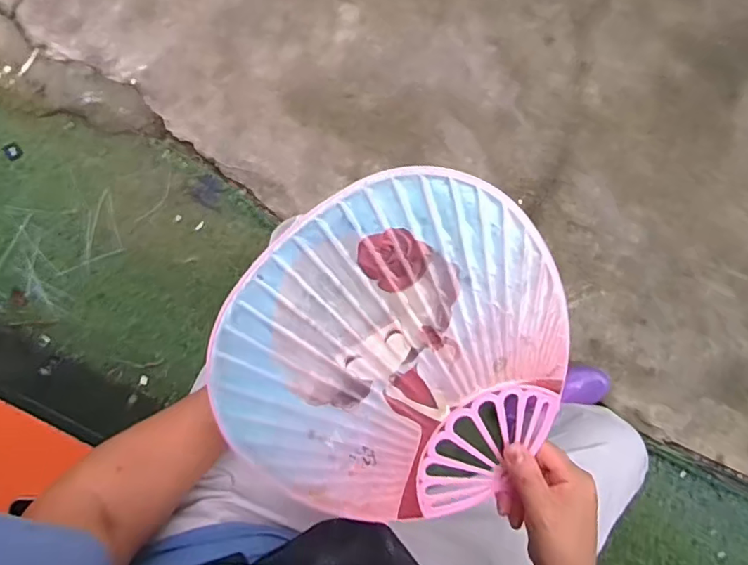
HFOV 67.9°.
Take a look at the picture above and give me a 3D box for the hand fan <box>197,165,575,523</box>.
[{"bbox_3d":[0.023,0.053,0.398,0.237,0.017,0.244,-1,98,-6],"label":"hand fan"}]

